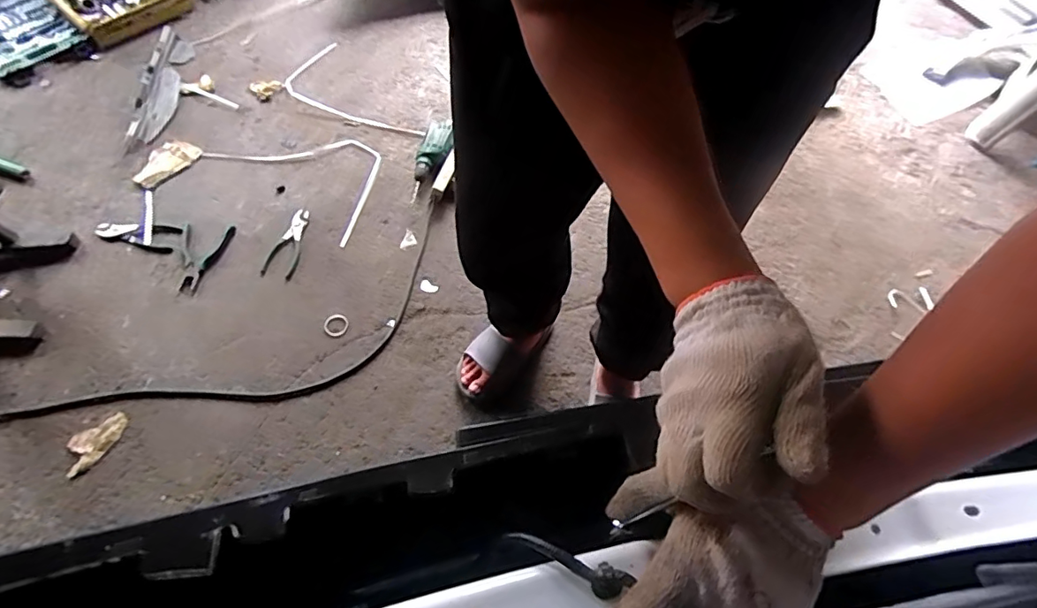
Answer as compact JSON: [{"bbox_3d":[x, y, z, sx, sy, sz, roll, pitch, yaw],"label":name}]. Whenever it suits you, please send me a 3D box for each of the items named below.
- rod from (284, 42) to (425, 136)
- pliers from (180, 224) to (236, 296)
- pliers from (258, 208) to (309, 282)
[{"bbox_3d":[-0.500,-0.584,1.515,0.217,0.025,0.477,-37,72,-17],"label":"rod"},{"bbox_3d":[-0.776,-0.110,1.280,0.130,0.012,0.189,3,65,-1],"label":"pliers"},{"bbox_3d":[-0.561,-0.148,1.282,0.083,0.014,0.190,11,65,2],"label":"pliers"}]

